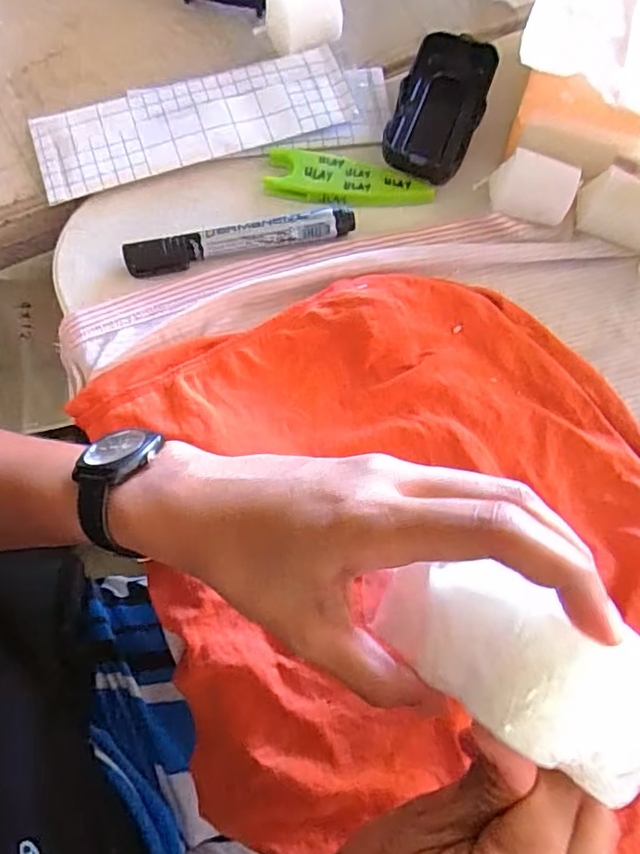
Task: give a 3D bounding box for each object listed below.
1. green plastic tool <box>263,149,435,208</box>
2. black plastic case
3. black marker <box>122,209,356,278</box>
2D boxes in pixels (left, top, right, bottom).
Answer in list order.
[{"bbox_3d":[0.017,-0.152,0.361,0.103,0.012,0.034,12,71,4],"label":"green plastic tool"},{"bbox_3d":[0.080,-0.211,0.379,0.053,0.026,0.117,18,72,6],"label":"black plastic case"},{"bbox_3d":[-0.046,-0.110,0.338,0.135,0.012,0.019,-11,71,-4],"label":"black marker"}]

